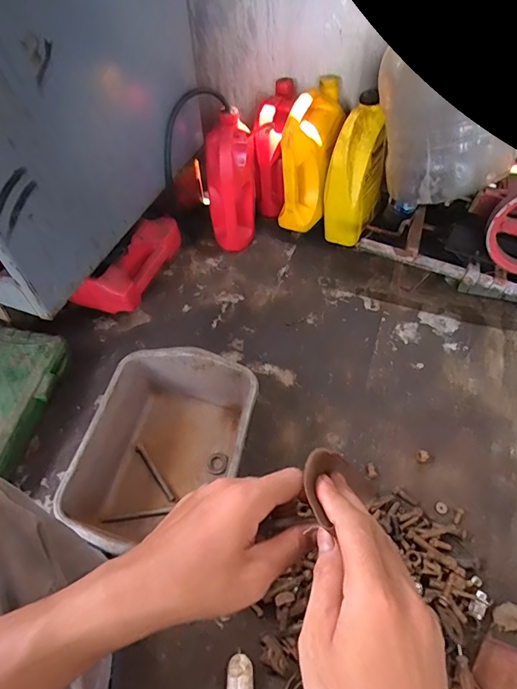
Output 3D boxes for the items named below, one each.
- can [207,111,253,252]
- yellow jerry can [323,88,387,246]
[{"bbox_3d":[-0.050,-0.400,1.068,0.111,0.294,0.175,17,56,14],"label":"can"},{"bbox_3d":[0.244,-0.417,1.050,0.101,0.287,0.170,29,59,21],"label":"yellow jerry can"}]

